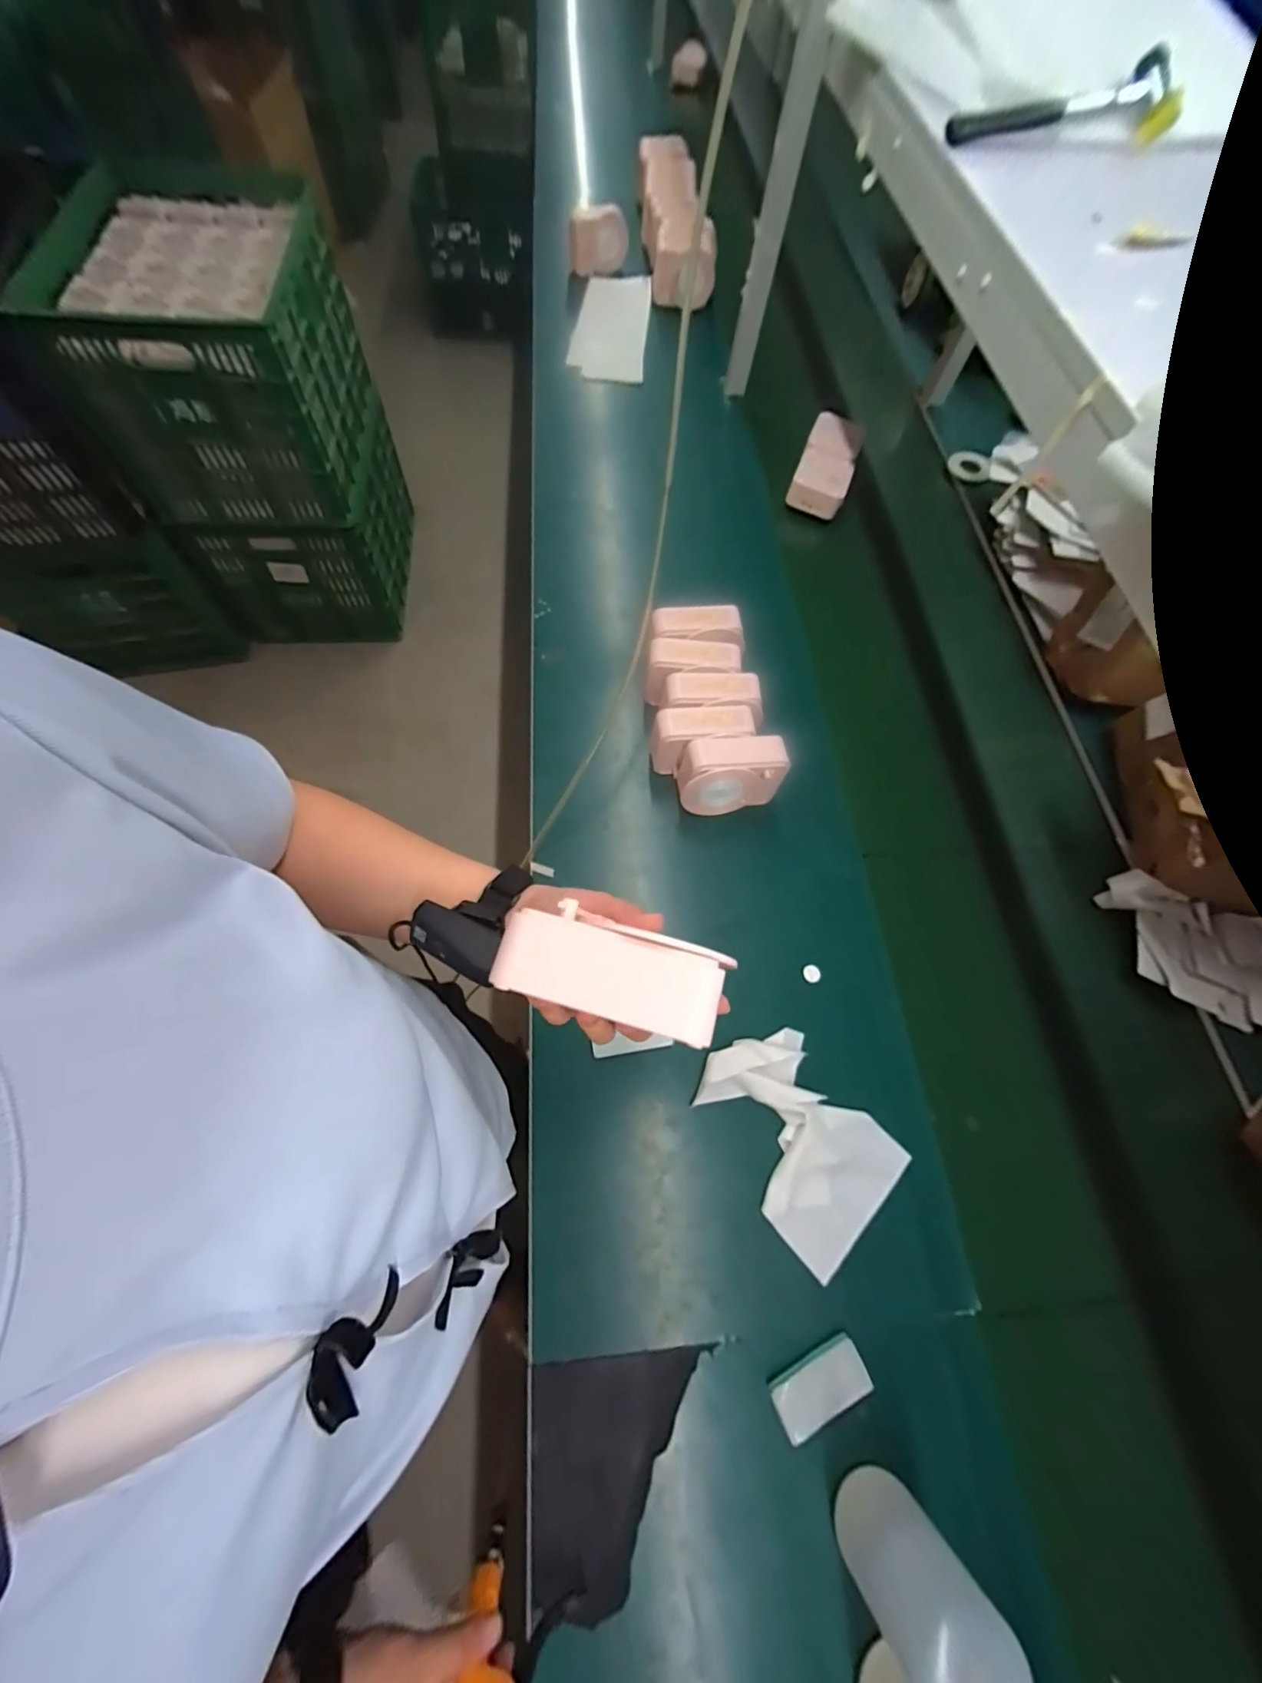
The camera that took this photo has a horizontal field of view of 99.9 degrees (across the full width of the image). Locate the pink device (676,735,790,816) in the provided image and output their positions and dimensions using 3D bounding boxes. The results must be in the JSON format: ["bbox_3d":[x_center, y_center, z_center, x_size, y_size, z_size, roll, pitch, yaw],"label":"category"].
[{"bbox_3d":[0.130,-0.086,0.692,0.131,0.084,0.067,-2,67,-6],"label":"pink device"}]

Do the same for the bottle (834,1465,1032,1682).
[{"bbox_3d":[0.220,0.554,0.363,0.079,0.242,0.070,-29,72,-15],"label":"bottle"}]

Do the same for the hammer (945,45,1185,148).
[{"bbox_3d":[0.444,-0.727,0.524,0.262,0.044,0.062,-25,71,-12],"label":"hammer"}]

